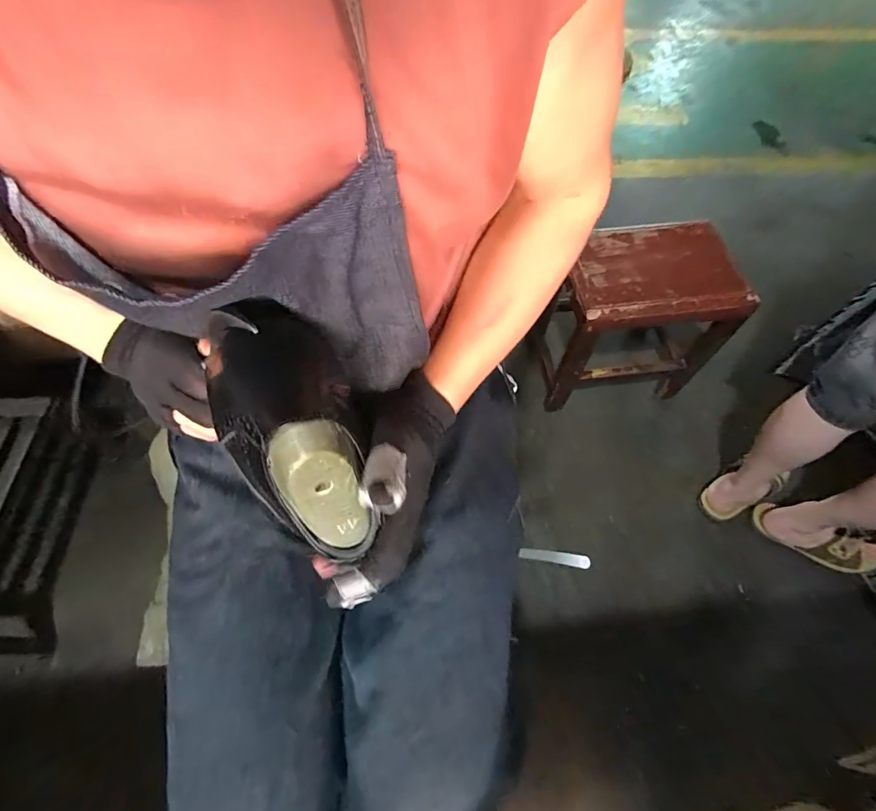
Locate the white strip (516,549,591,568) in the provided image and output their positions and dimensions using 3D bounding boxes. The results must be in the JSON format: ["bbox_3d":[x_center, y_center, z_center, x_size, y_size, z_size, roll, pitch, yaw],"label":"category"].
[{"bbox_3d":[0.116,0.154,0.457,0.009,0.085,0.011,40,60,-26],"label":"white strip"}]

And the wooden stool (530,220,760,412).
[{"bbox_3d":[0.447,-0.205,1.072,0.369,0.381,0.246,-6,62,-5],"label":"wooden stool"}]

